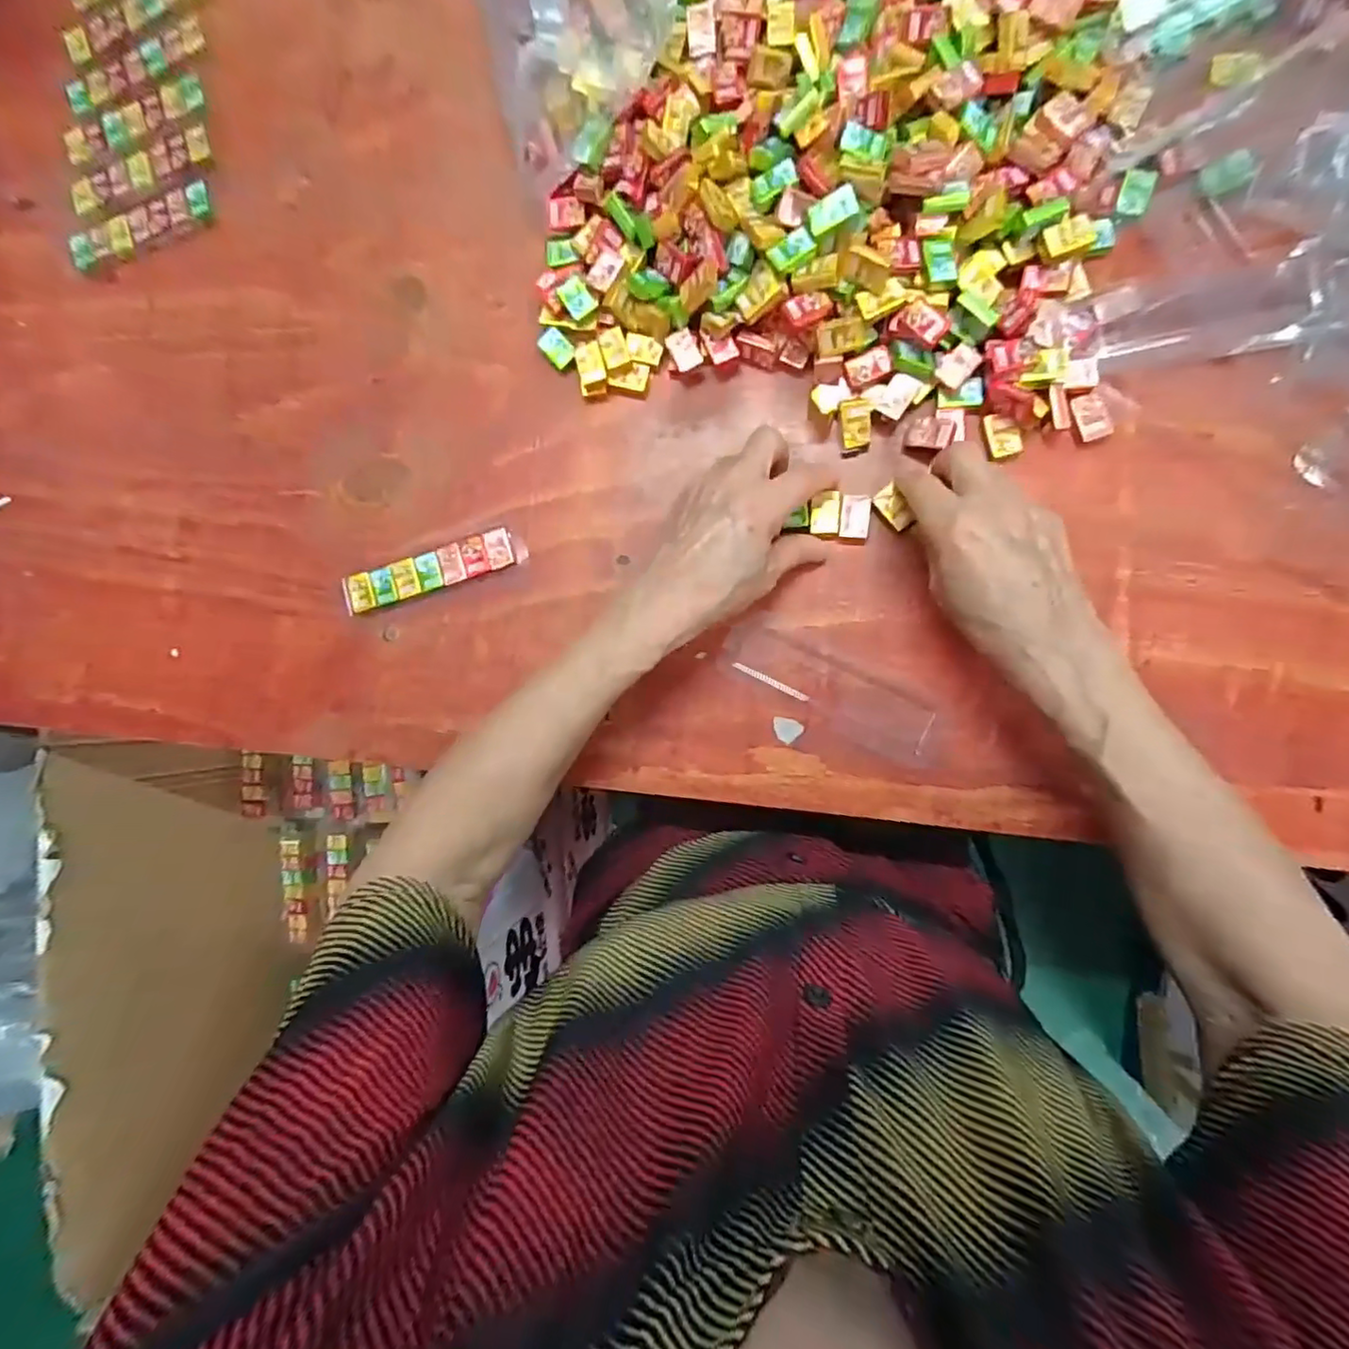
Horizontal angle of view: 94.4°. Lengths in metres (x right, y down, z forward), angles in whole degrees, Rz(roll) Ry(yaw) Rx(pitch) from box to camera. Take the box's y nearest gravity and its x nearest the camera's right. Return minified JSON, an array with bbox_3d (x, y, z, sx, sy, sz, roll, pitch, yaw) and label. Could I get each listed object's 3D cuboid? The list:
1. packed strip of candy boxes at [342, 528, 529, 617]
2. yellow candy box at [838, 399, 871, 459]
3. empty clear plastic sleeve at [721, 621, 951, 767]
[{"bbox_3d":[-0.161,-0.069,0.417,0.126,0.010,0.025,-16,87,9],"label":"packed strip of candy boxes"},{"bbox_3d":[0.108,-0.148,0.374,0.018,0.011,0.028,-3,89,9],"label":"yellow candy box"},{"bbox_3d":[0.096,0.011,0.378,0.141,0.004,0.036,28,95,8],"label":"empty clear plastic sleeve"}]

